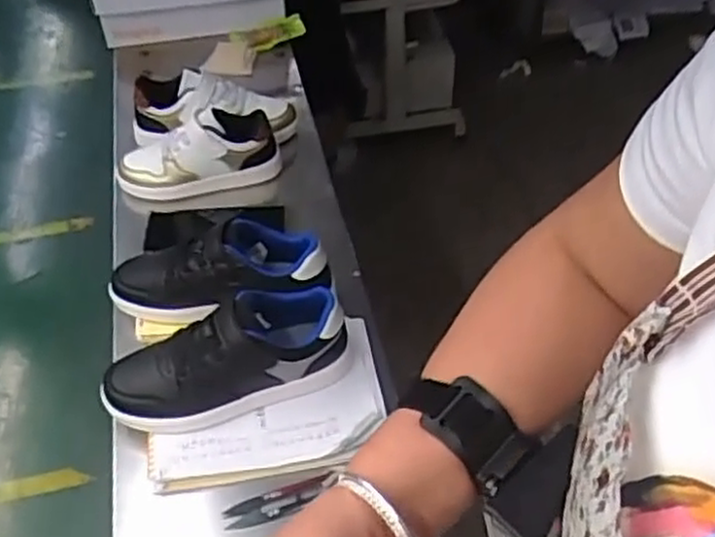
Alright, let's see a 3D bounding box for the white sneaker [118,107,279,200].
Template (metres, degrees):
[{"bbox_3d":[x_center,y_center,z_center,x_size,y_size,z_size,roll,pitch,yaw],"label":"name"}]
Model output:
[{"bbox_3d":[-0.192,-0.144,0.911,0.190,0.077,0.075,-13,47,-11],"label":"white sneaker"}]

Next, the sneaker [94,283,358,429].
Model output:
[{"bbox_3d":[-0.120,0.078,0.686,0.220,0.089,0.082,-17,48,-15],"label":"sneaker"}]

